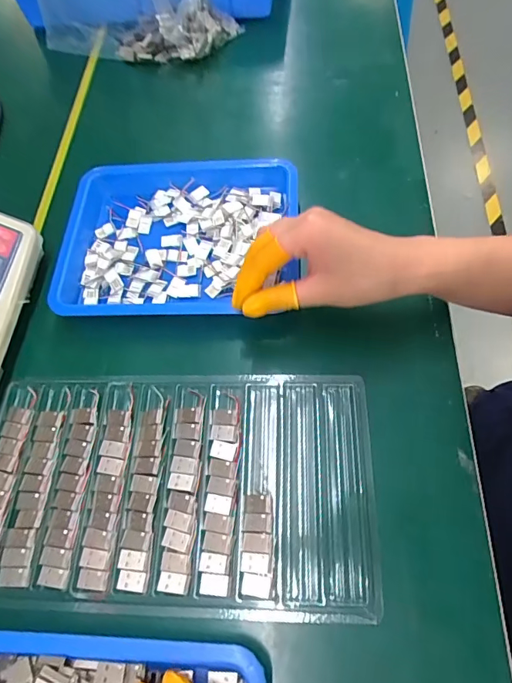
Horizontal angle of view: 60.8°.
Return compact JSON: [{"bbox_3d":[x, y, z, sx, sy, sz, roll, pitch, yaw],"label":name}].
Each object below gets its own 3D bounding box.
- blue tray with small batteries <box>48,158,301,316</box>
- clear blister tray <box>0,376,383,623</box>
[{"bbox_3d":[-0.078,-0.096,0.408,0.219,0.028,0.167,1,64,4],"label":"blue tray with small batteries"},{"bbox_3d":[-0.063,0.102,0.318,0.290,0.007,0.160,0,64,4],"label":"clear blister tray"}]

